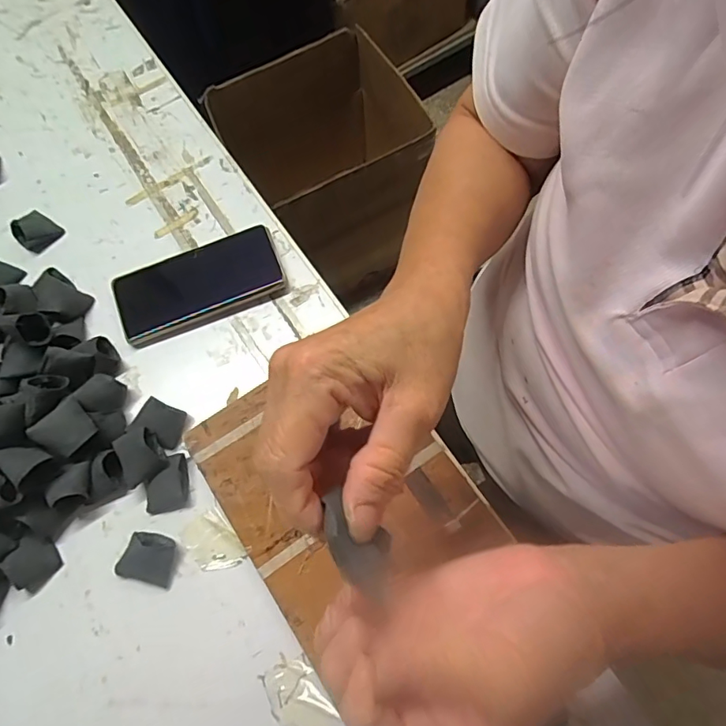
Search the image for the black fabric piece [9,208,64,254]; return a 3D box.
[{"bbox_3d":[-0.341,-0.138,0.514,0.040,0.019,0.038,32,75,13],"label":"black fabric piece"}]

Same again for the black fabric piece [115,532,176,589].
[{"bbox_3d":[-0.176,0.159,0.406,0.043,0.012,0.038,11,71,6],"label":"black fabric piece"}]

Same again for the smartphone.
[{"bbox_3d":[-0.160,-0.077,0.488,0.160,0.010,0.082,-21,71,-5],"label":"smartphone"}]

